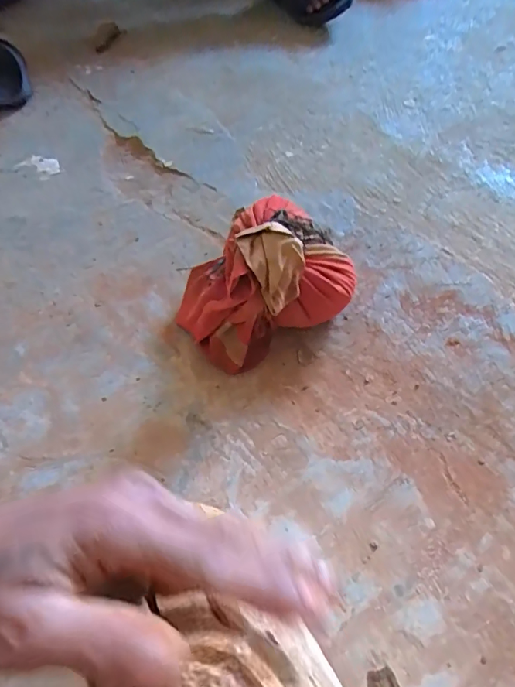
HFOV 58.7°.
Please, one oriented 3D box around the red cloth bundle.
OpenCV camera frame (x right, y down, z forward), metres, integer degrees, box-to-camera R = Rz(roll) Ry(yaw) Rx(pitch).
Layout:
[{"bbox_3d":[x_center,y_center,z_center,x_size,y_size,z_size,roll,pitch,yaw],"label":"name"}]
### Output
[{"bbox_3d":[-0.005,-0.092,0.540,0.200,0.120,0.172,-25,59,-13],"label":"red cloth bundle"}]

